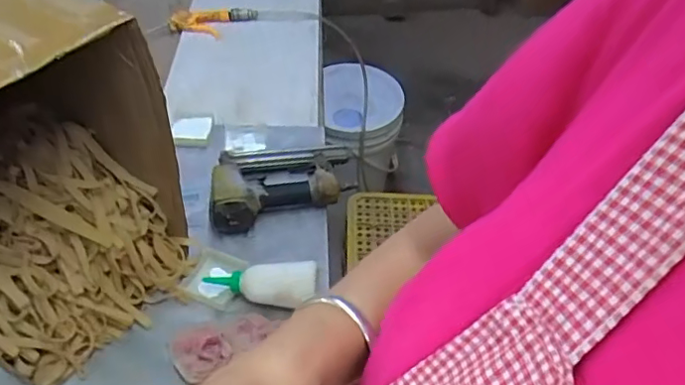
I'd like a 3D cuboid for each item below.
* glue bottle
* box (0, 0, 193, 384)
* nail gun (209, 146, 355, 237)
[{"bbox_3d":[-0.111,0.127,0.748,0.151,0.046,0.054,-1,47,-6],"label":"glue bottle"},{"bbox_3d":[-0.361,-0.011,0.621,0.329,0.401,0.278,26,50,18],"label":"box"},{"bbox_3d":[-0.099,-0.034,0.883,0.233,0.069,0.156,-10,49,-15],"label":"nail gun"}]

